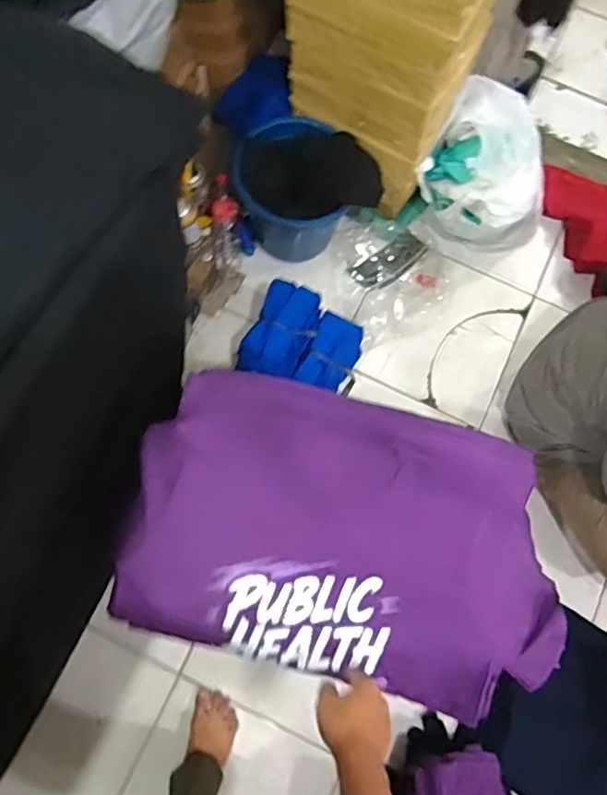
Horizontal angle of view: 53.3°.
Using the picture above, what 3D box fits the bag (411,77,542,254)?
[{"bbox_3d":[0.438,-0.560,1.533,0.316,0.212,0.369,-6,76,-3],"label":"bag"}]

